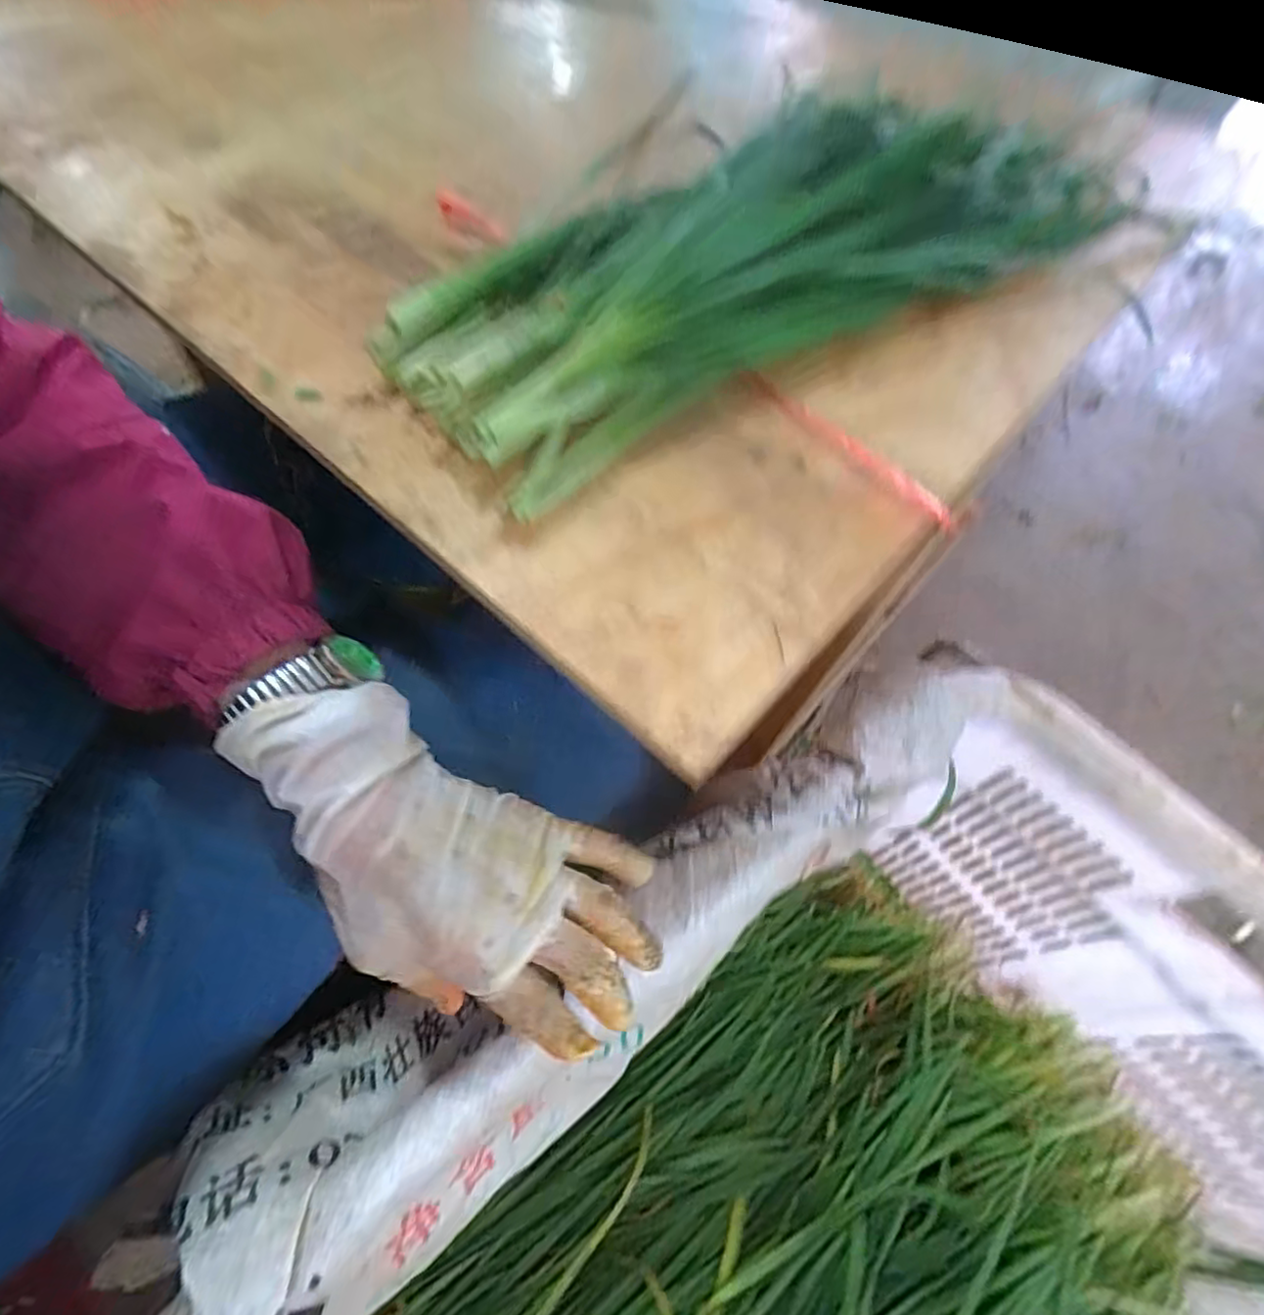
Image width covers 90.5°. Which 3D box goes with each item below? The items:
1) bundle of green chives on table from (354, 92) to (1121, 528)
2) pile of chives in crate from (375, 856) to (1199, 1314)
[{"bbox_3d":[0.085,-0.215,0.301,0.396,0.076,0.137,-29,65,-17],"label":"bundle of green chives on table"},{"bbox_3d":[0.095,0.452,0.422,0.570,0.077,0.379,-37,69,-17],"label":"pile of chives in crate"}]

